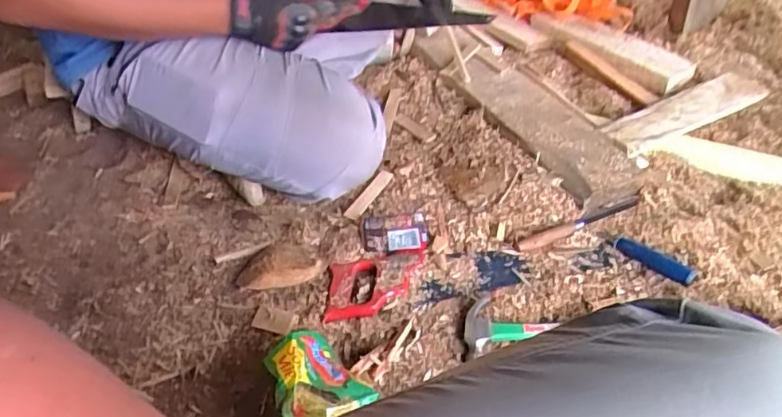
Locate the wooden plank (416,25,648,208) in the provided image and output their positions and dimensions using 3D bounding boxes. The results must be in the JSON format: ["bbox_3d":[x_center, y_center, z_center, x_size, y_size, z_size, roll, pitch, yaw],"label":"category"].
[{"bbox_3d":[0.215,-0.181,1.052,0.130,0.047,0.524,-24,47,-18],"label":"wooden plank"}]

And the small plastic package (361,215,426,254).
[{"bbox_3d":[0.004,0.036,0.880,0.094,0.007,0.087,-5,37,5],"label":"small plastic package"}]

